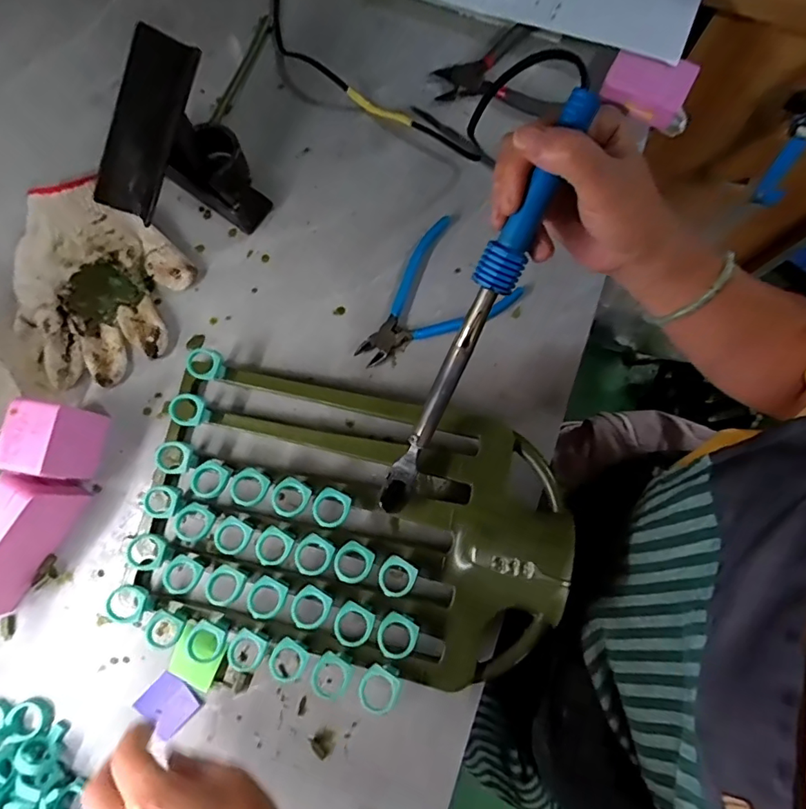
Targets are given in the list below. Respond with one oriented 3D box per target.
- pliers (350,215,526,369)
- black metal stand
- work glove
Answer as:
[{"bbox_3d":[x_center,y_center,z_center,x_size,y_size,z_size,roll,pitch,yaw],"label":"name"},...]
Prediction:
[{"bbox_3d":[0.020,-0.088,0.446,0.142,0.011,0.099,-43,81,-7],"label":"pliers"},{"bbox_3d":[-0.181,-0.199,0.418,0.092,0.120,0.115,32,81,6],"label":"black metal stand"},{"bbox_3d":[-0.277,-0.112,0.449,0.147,0.028,0.182,-40,81,-7],"label":"work glove"}]

